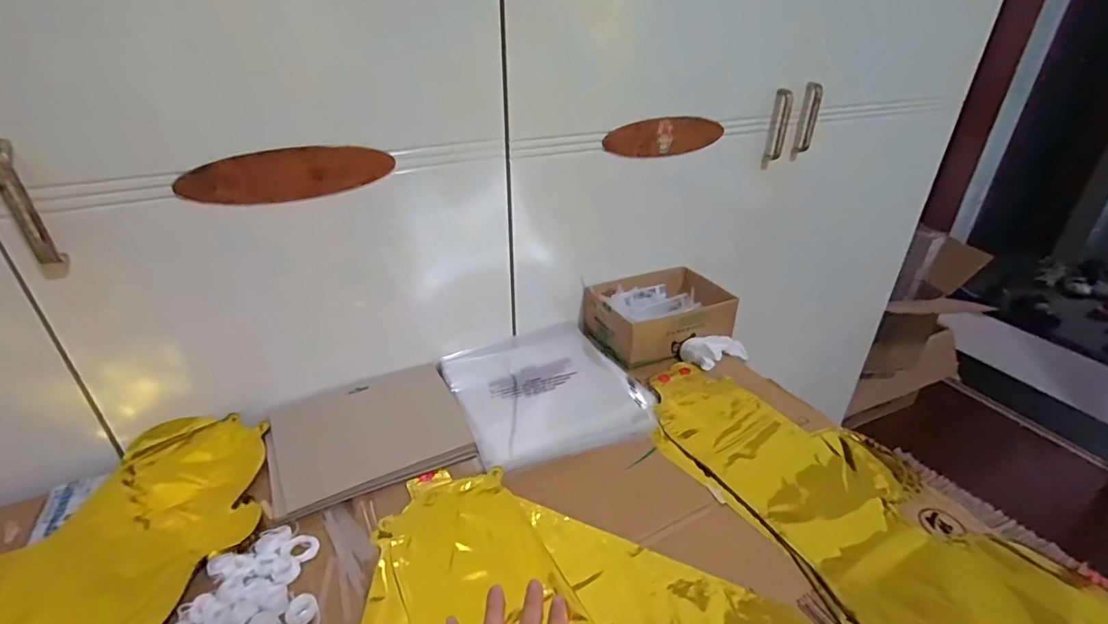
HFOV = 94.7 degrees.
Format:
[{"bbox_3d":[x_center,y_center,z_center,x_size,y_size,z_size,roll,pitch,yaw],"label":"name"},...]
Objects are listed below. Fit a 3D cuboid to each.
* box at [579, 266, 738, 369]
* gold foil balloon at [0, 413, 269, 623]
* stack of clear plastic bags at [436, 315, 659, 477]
[{"bbox_3d":[0.151,-0.001,0.742,0.189,0.060,0.144,-13,33,-23],"label":"box"},{"bbox_3d":[-0.476,0.211,0.430,0.401,0.023,0.265,-9,31,-16],"label":"gold foil balloon"},{"bbox_3d":[-0.009,0.089,0.633,0.214,0.023,0.211,-11,32,-19],"label":"stack of clear plastic bags"}]

